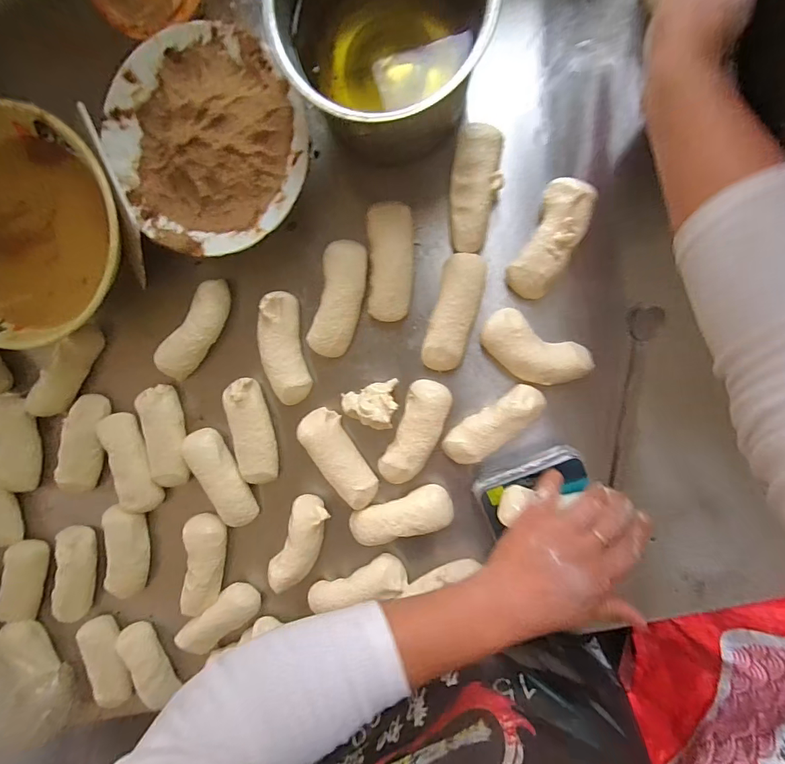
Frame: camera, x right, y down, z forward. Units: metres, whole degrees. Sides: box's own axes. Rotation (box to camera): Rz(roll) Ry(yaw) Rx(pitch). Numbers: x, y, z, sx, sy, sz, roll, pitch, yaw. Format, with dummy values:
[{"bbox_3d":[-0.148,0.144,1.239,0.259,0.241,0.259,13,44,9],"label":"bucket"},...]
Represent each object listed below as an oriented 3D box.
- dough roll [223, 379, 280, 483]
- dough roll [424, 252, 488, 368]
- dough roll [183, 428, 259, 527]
[{"bbox_3d":[-0.146,0.051,0.440,0.040,0.051,0.110,-9,97,7],"label":"dough roll"},{"bbox_3d":[0.059,-0.065,0.392,0.041,0.028,0.108,15,99,3],"label":"dough roll"},{"bbox_3d":[-0.182,0.102,0.445,0.041,0.034,0.111,-26,94,8],"label":"dough roll"}]

